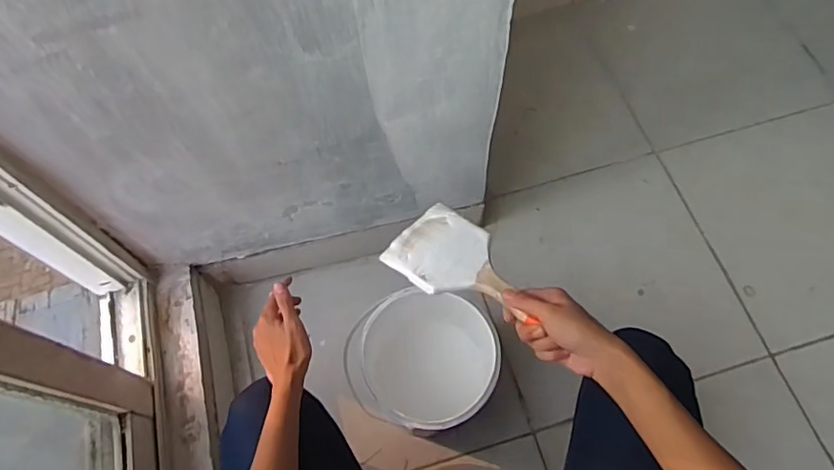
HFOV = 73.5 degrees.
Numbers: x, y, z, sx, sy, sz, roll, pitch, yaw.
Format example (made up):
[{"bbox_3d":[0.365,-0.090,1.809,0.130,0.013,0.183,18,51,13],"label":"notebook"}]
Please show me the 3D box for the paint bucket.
[{"bbox_3d":[0.014,0.181,0.805,0.195,0.161,0.193,0,64,1],"label":"paint bucket"}]

